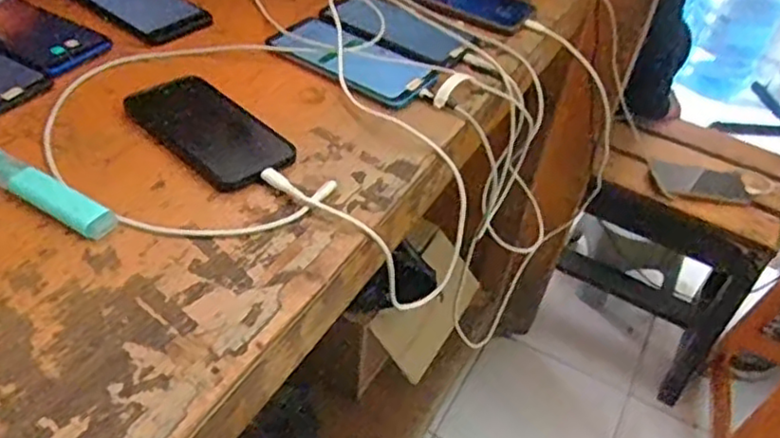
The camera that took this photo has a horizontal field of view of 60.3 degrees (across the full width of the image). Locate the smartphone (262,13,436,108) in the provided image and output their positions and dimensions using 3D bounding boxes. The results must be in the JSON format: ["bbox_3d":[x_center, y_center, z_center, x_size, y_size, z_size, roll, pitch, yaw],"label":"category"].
[{"bbox_3d":[-0.036,-0.160,0.643,0.169,0.013,0.090,29,48,22],"label":"smartphone"}]

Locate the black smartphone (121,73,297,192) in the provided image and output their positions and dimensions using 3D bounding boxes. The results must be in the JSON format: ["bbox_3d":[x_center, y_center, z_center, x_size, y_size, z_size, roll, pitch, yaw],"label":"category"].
[{"bbox_3d":[-0.147,-0.074,0.540,0.149,0.009,0.072,35,50,27],"label":"black smartphone"}]

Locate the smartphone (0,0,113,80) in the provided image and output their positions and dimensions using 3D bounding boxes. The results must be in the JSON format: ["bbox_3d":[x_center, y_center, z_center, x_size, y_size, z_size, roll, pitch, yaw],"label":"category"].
[{"bbox_3d":[-0.336,-0.177,0.618,0.161,0.010,0.076,25,46,19],"label":"smartphone"}]

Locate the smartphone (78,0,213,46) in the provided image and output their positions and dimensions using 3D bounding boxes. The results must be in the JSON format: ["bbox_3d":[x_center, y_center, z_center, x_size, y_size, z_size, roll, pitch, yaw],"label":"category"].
[{"bbox_3d":[-0.270,-0.229,0.687,0.179,0.007,0.079,31,48,23],"label":"smartphone"}]

